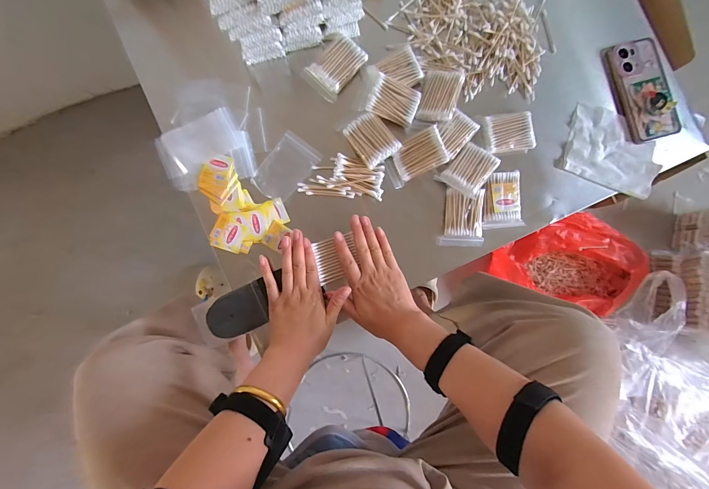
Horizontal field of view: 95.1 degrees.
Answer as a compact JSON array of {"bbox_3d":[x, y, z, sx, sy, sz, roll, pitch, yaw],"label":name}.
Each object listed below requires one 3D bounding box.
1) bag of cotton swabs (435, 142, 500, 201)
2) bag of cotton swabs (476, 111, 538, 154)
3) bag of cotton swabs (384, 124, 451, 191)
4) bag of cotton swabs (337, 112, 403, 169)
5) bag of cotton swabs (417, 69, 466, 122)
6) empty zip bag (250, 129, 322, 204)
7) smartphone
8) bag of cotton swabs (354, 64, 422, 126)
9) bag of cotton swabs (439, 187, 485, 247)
[{"bbox_3d":[0.170,-0.111,0.477,0.061,0.021,0.080,37,85,0],"label":"bag of cotton swabs"},{"bbox_3d":[0.233,-0.170,0.502,0.083,0.025,0.058,-7,86,-4],"label":"bag of cotton swabs"},{"bbox_3d":[0.090,-0.129,0.481,0.089,0.015,0.056,-28,93,16],"label":"bag of cotton swabs"},{"bbox_3d":[0.021,-0.160,0.478,0.056,0.021,0.086,-37,89,-5],"label":"bag of cotton swabs"},{"bbox_3d":[0.129,-0.224,0.486,0.054,0.021,0.081,13,85,-2],"label":"bag of cotton swabs"},{"bbox_3d":[-0.103,-0.115,0.485,0.063,0.006,0.098,40,85,0],"label":"empty zip bag"},{"bbox_3d":[0.463,-0.249,0.518,0.083,0.020,0.161,-17,88,3],"label":"smartphone"},{"bbox_3d":[0.051,-0.217,0.484,0.086,0.026,0.060,20,94,-15],"label":"bag of cotton swabs"},{"bbox_3d":[0.166,-0.039,0.485,0.062,0.020,0.085,6,86,-3],"label":"bag of cotton swabs"}]

